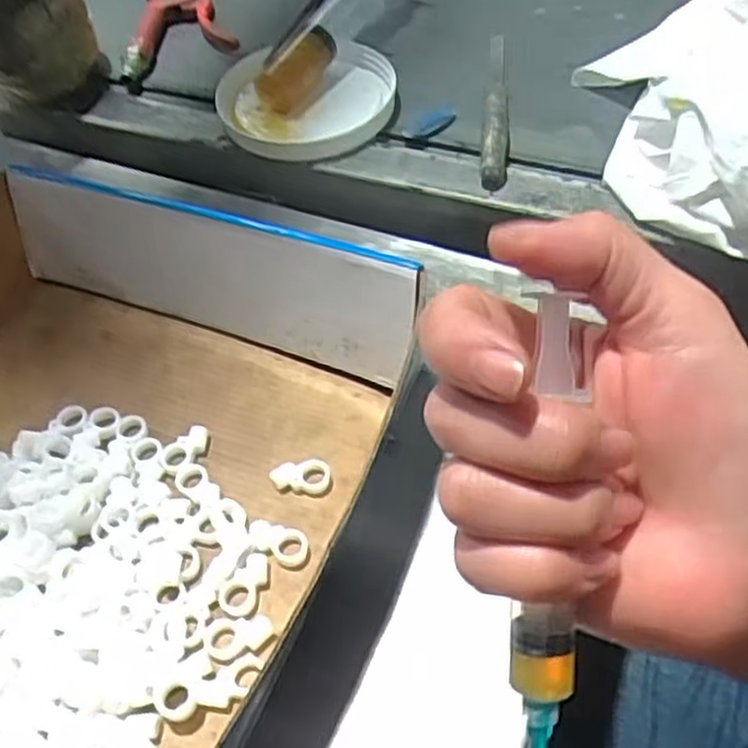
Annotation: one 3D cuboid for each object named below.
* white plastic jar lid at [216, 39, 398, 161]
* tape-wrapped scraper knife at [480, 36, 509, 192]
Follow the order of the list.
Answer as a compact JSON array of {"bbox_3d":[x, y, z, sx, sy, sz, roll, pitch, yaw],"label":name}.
[{"bbox_3d":[-0.053,-0.197,0.568,0.117,0.026,0.121,-2,53,3],"label":"white plastic jar lid"},{"bbox_3d":[0.085,-0.189,0.549,0.018,0.016,0.173,3,53,6],"label":"tape-wrapped scraper knife"}]

